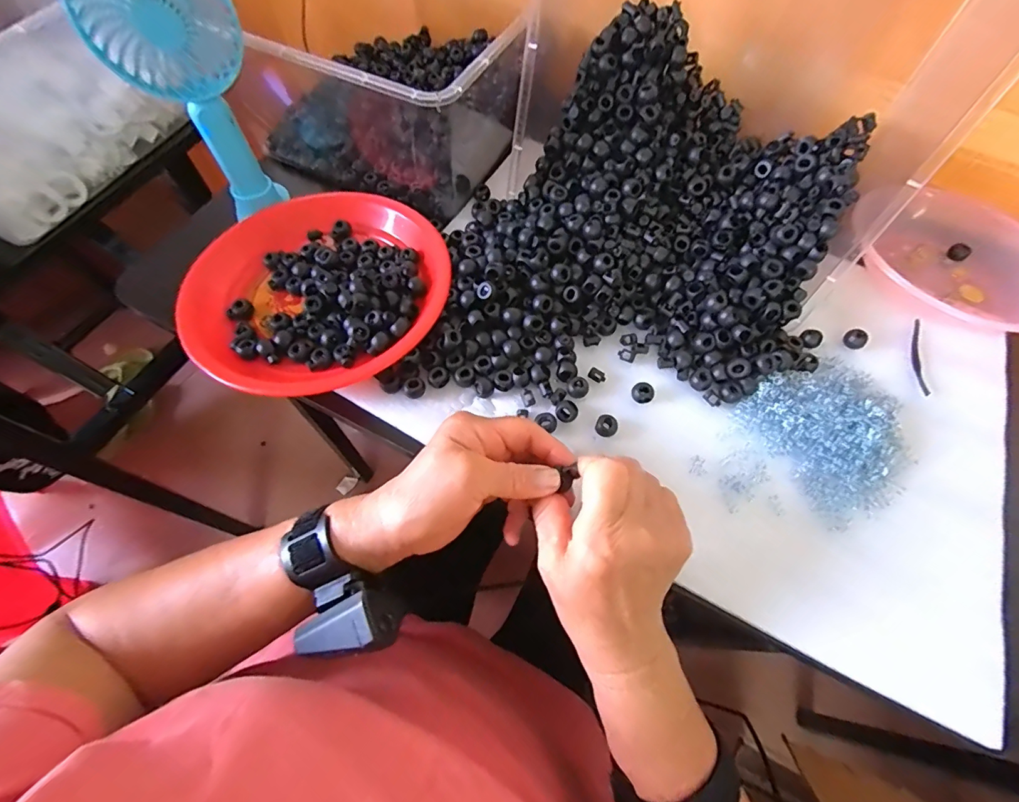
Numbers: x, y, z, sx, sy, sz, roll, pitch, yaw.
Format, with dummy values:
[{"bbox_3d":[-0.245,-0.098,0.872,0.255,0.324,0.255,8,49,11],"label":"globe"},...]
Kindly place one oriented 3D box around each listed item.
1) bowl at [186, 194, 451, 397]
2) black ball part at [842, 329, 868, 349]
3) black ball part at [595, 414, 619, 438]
[{"bbox_3d":[-0.170,-0.102,0.414,0.225,0.038,0.214,1,64,-1],"label":"bowl"},{"bbox_3d":[0.311,-0.056,0.413,0.014,0.013,0.018,-33,69,-16],"label":"black ball part"},{"bbox_3d":[0.077,0.019,0.365,0.017,0.013,0.017,1,64,-1],"label":"black ball part"}]

